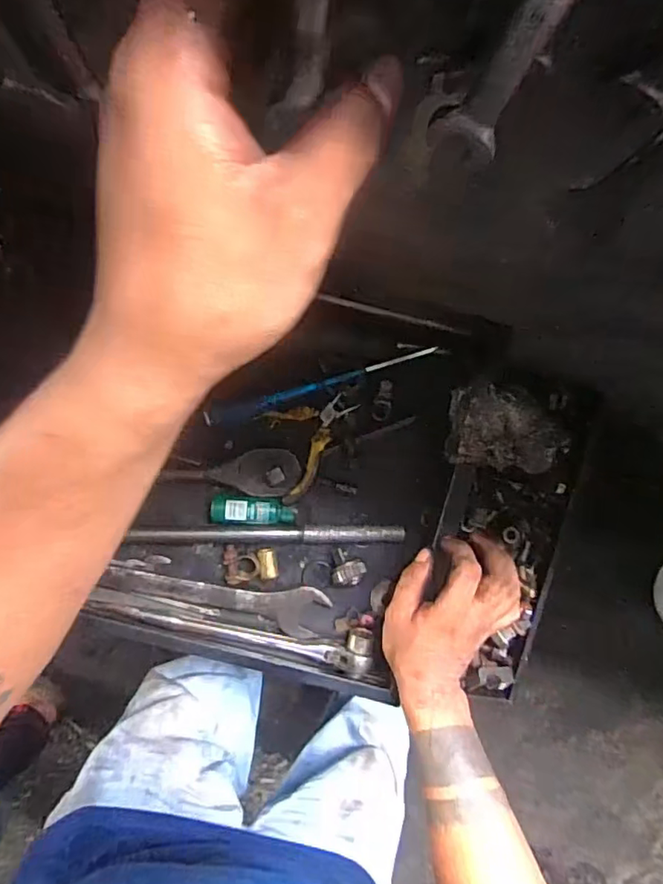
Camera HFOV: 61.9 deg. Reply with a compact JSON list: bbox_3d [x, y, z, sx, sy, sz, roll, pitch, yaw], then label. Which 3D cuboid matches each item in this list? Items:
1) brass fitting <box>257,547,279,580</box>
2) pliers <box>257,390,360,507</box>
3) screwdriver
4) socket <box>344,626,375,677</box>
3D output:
[{"bbox_3d":[-0.058,0.112,0.507,0.016,0.012,0.027,-13,94,-2],"label":"brass fitting"},{"bbox_3d":[-0.013,0.001,0.496,0.086,0.008,0.080,-20,95,-2],"label":"pliers"},{"bbox_3d":[-0.010,-0.049,0.491,0.205,0.016,0.020,-15,94,-2],"label":"screwdriver"},{"bbox_3d":[0.025,0.194,0.509,0.026,0.025,0.038,9,93,-4],"label":"socket"}]

